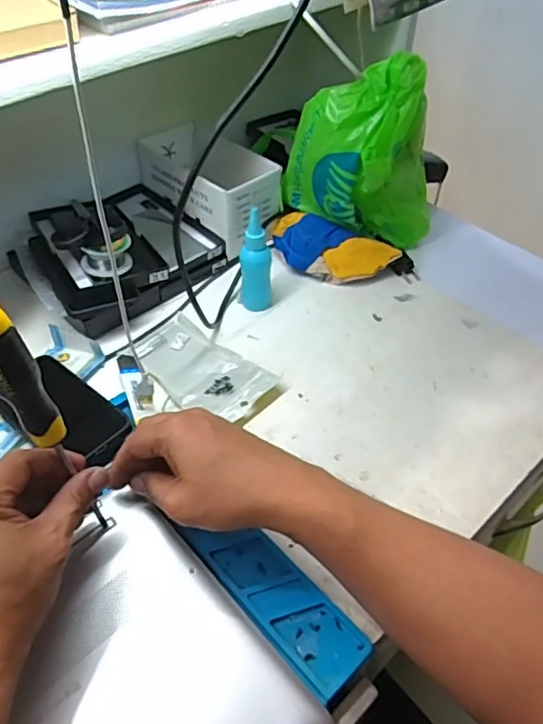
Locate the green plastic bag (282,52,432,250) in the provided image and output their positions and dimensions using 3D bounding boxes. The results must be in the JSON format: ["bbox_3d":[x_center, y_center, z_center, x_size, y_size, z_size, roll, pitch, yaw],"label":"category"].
[{"bbox_3d":[0.113,-0.245,0.688,0.131,0.204,0.142,-31,55,-26],"label":"green plastic bag"}]

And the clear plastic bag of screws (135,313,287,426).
[{"bbox_3d":[-0.072,0.007,0.595,0.158,0.018,0.085,33,55,26],"label":"clear plastic bag of screws"}]

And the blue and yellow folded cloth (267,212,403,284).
[{"bbox_3d":[0.074,-0.142,0.716,0.161,0.035,0.089,18,50,16],"label":"blue and yellow folded cloth"}]

